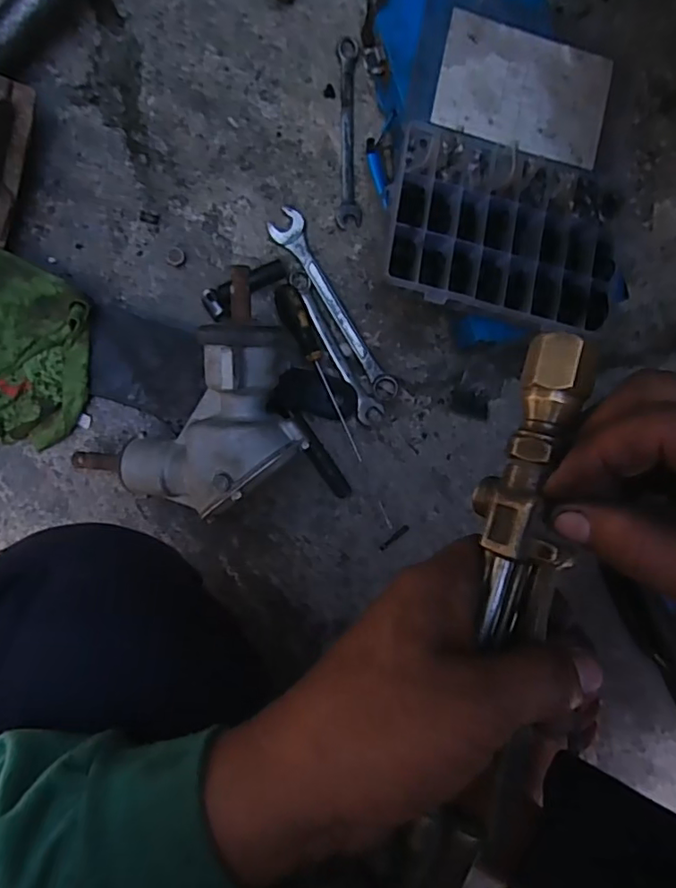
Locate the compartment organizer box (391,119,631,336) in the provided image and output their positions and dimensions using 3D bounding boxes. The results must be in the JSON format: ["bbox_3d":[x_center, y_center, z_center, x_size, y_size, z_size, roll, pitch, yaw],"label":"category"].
[{"bbox_3d":[0.136,-0.171,0.445,0.187,0.029,0.135,10,92,-8],"label":"compartment organizer box"}]

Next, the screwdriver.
[{"bbox_3d":[-0.015,-0.067,0.531,0.021,0.026,0.176,-26,94,-4],"label":"screwdriver"}]

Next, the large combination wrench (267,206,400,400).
[{"bbox_3d":[-0.002,-0.131,0.536,0.033,0.014,0.200,-32,94,-3],"label":"large combination wrench"}]

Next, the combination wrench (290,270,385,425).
[{"bbox_3d":[-0.004,-0.094,0.542,0.025,0.006,0.161,-30,94,-3],"label":"combination wrench"}]

